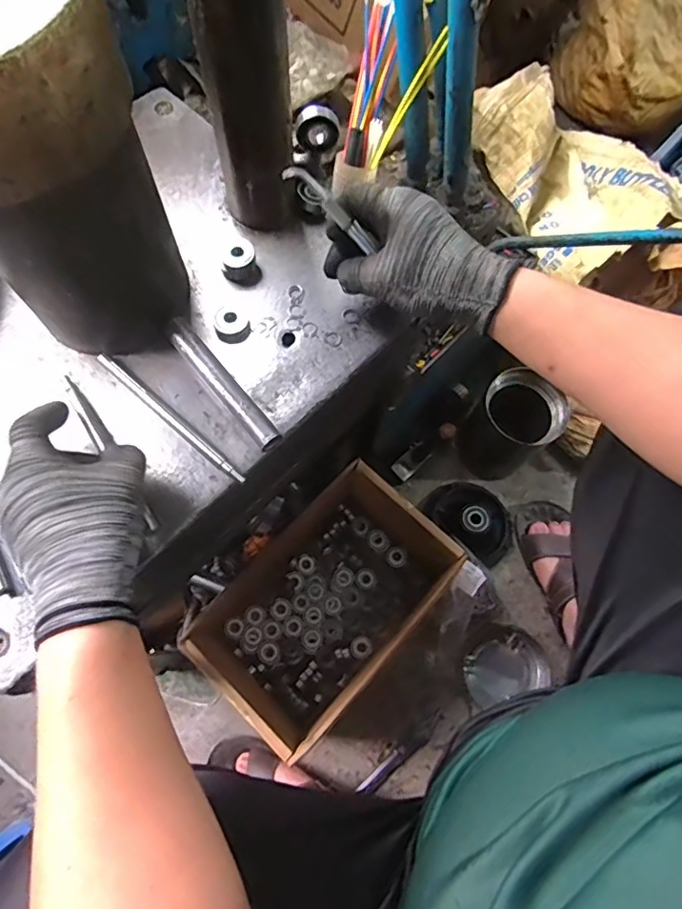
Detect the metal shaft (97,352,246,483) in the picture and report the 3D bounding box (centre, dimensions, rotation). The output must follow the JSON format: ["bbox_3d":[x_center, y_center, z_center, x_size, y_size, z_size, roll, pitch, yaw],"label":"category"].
[{"bbox_3d":[-0.139,-0.031,0.441,0.161,0.008,0.011,39,74,11],"label":"metal shaft"}]

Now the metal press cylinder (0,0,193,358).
[{"bbox_3d":[-0.190,-0.175,0.351,0.133,0.243,0.126,1,70,-2],"label":"metal press cylinder"}]

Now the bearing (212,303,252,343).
[{"bbox_3d":[-0.096,-0.116,0.473,0.030,0.012,0.037,-25,73,-10],"label":"bearing"}]

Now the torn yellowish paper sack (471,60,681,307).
[{"bbox_3d":[0.388,-0.417,0.856,0.274,0.146,0.383,-21,73,-9],"label":"torn yellowish paper sack"}]

